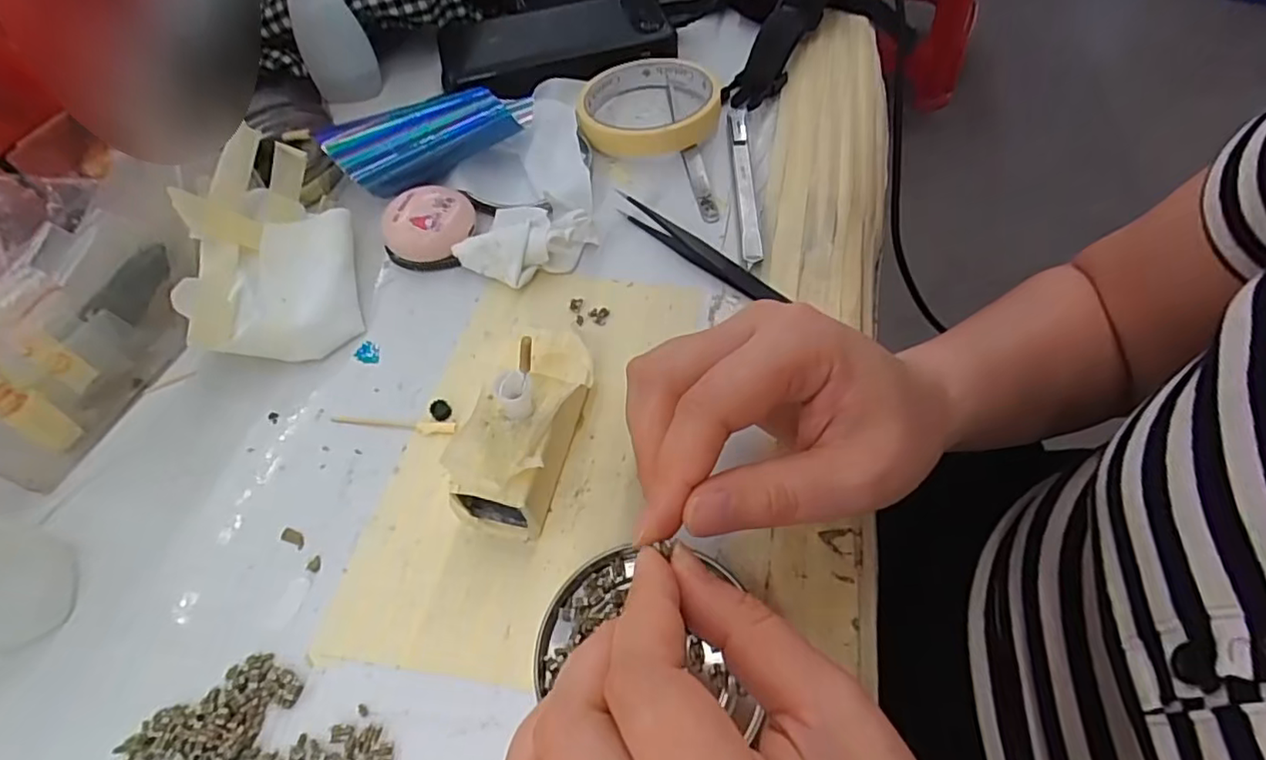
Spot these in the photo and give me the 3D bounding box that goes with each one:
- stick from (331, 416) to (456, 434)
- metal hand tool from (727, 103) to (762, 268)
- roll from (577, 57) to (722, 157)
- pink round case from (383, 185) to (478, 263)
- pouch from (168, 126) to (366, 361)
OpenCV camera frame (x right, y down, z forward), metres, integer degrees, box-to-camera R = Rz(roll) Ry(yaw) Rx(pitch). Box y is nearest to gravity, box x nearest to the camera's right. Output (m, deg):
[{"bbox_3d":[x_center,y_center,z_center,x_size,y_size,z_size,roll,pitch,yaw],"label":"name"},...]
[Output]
[{"bbox_3d":[-0.109,0.020,0.280,0.059,0.004,0.006,5,57,6],"label":"stick"},{"bbox_3d":[0.064,-0.116,0.353,0.011,0.006,0.135,0,57,2],"label":"metal hand tool"},{"bbox_3d":[0.010,-0.175,0.386,0.085,0.020,0.089,-1,57,2],"label":"roll"},{"bbox_3d":[-0.109,-0.084,0.335,0.044,0.022,0.043,-1,57,2],"label":"pink round case"},{"bbox_3d":[-0.180,-0.065,0.305,0.067,0.060,0.109,-14,57,-7],"label":"pouch"}]

